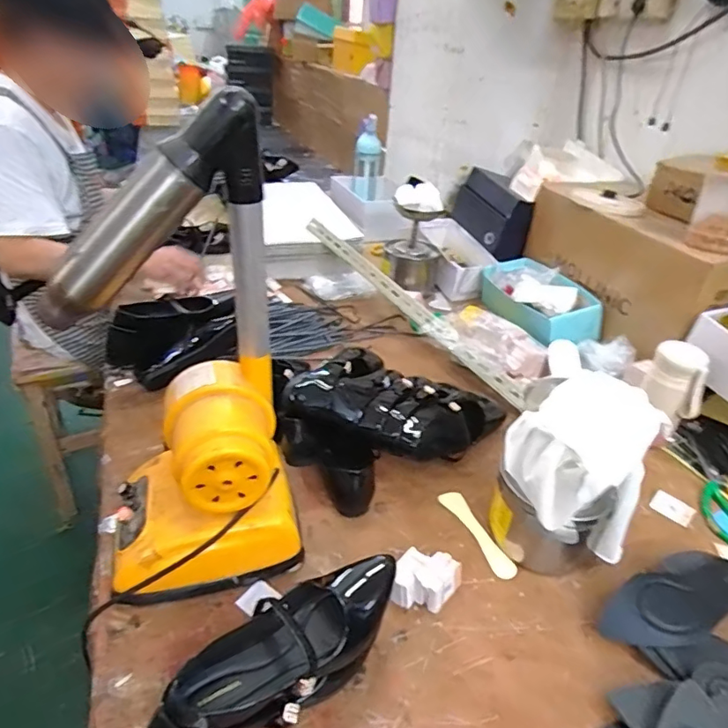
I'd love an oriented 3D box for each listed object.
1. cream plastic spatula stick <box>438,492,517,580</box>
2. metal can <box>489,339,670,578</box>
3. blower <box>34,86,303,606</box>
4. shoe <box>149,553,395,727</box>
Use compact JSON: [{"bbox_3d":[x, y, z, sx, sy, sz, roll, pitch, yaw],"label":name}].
[{"bbox_3d":[0.150,0.224,0.677,0.031,0.006,0.143,-12,36,-23],"label":"cream plastic spatula stick"},{"bbox_3d":[0.235,0.142,0.595,0.133,0.228,0.123,3,33,-2],"label":"metal can"},{"bbox_3d":[-0.188,0.013,0.518,0.208,0.468,0.169,-11,36,-22],"label":"blower"},{"bbox_3d":[-0.071,0.286,0.497,0.261,0.073,0.093,-24,42,-36],"label":"shoe"}]

